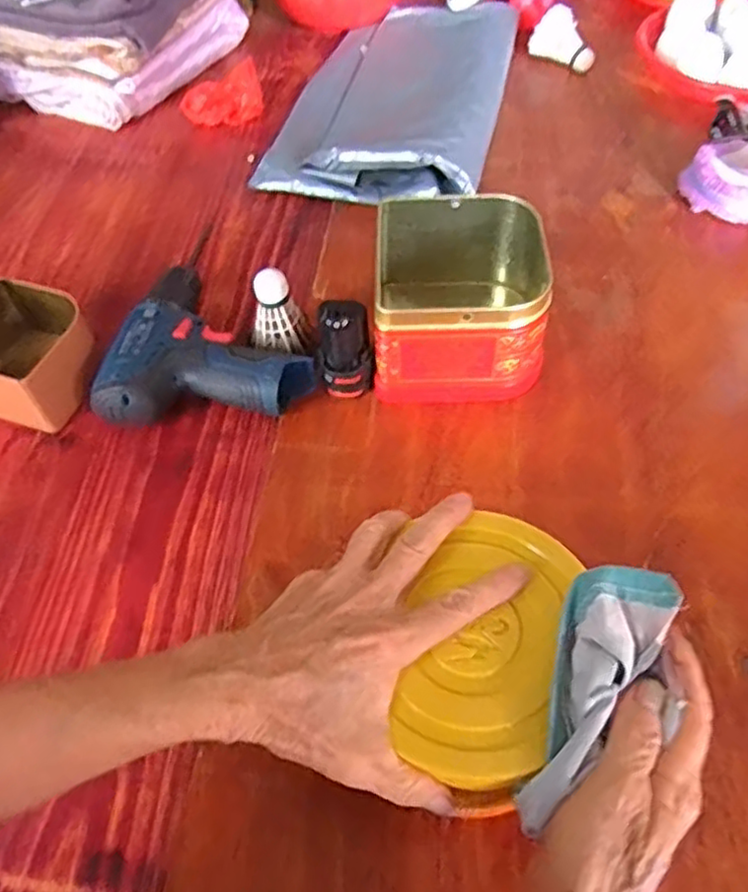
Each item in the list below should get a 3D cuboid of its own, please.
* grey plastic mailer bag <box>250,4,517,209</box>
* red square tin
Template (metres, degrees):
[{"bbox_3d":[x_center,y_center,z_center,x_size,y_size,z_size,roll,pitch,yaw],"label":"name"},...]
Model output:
[{"bbox_3d":[0.030,-0.439,0.817,0.246,0.057,0.419,9,55,10],"label":"grey plastic mailer bag"},{"bbox_3d":[0.069,-0.123,0.558,0.128,0.091,0.151,1,54,4],"label":"red square tin"}]

